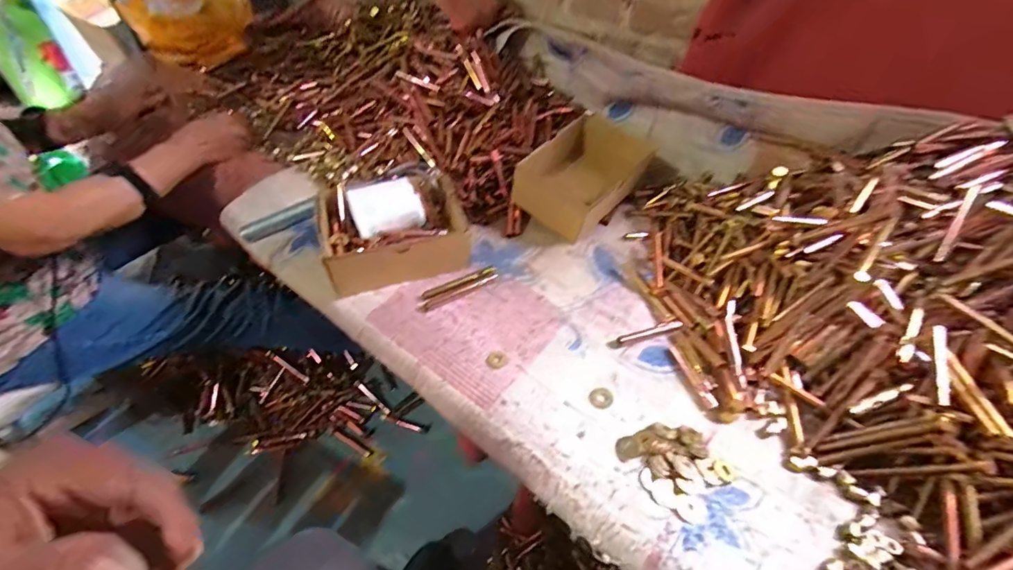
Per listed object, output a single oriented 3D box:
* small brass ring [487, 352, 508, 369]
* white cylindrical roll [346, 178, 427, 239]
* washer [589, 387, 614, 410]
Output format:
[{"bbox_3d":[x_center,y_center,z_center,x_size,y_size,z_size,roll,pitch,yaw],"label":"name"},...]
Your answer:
[{"bbox_3d":[-0.011,0.088,0.516,0.022,0.004,0.025,23,49,20],"label":"small brass ring"},{"bbox_3d":[-0.161,-0.099,0.594,0.091,0.056,0.067,-22,50,-22],"label":"white cylindrical roll"},{"bbox_3d":[0.106,0.126,0.493,0.025,0.004,0.027,1,45,-1],"label":"washer"}]

